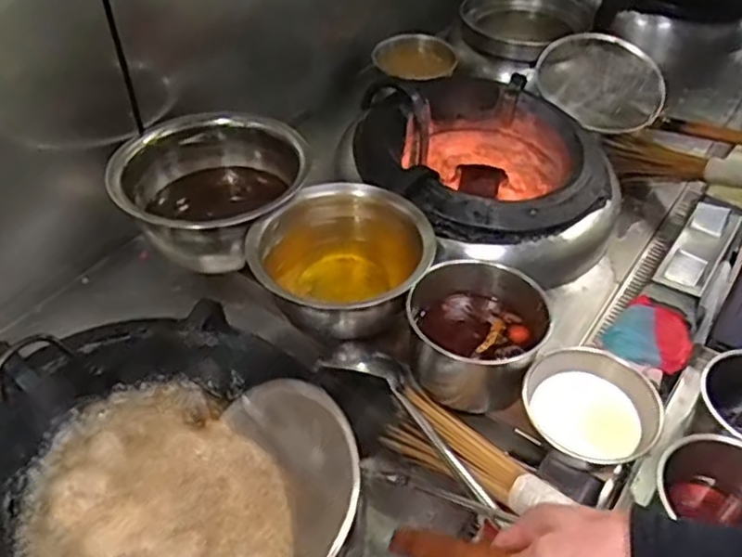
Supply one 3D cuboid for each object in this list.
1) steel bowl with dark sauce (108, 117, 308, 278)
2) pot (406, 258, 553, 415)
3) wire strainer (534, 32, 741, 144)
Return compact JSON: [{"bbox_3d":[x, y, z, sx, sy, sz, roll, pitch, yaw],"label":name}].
[{"bbox_3d":[-0.251,-0.143,1.095,0.257,0.183,0.246,0,45,0],"label":"steel bowl with dark sauce"},{"bbox_3d":[0.147,0.080,0.935,0.179,0.151,0.167,0,45,0],"label":"pot"},{"bbox_3d":[0.605,-0.354,1.361,0.223,0.085,0.566,-32,53,-28],"label":"wire strainer"}]

